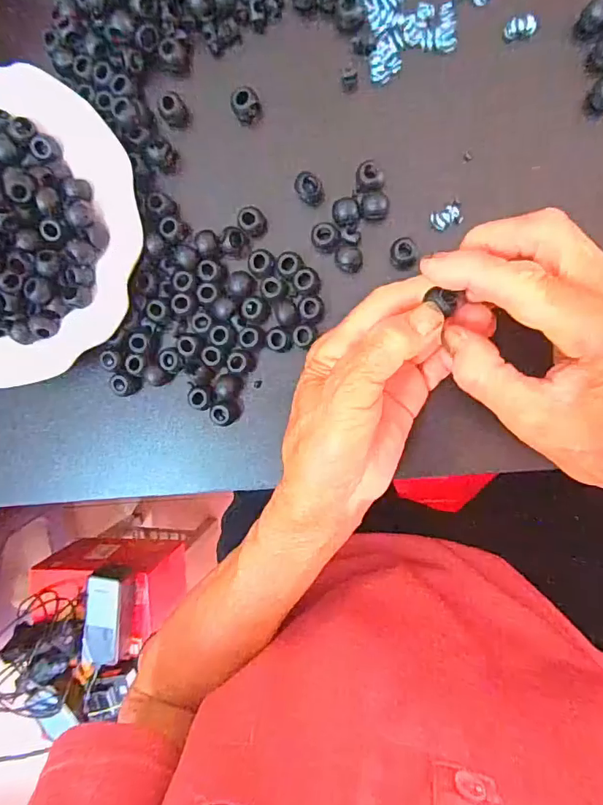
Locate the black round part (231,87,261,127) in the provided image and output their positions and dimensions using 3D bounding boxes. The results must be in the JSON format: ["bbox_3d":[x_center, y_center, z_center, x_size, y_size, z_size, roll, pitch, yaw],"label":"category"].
[{"bbox_3d":[-0.032,-0.171,0.285,0.016,0.017,0.013,-30,90,10],"label":"black round part"}]

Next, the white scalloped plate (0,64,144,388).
[{"bbox_3d":[-0.184,-0.105,0.295,0.176,0.032,0.179,1,95,8],"label":"white scalloped plate"}]

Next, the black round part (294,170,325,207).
[{"bbox_3d":[0.005,-0.124,0.287,0.014,0.014,0.016,-25,91,10],"label":"black round part"}]

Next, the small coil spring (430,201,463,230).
[{"bbox_3d":[0.080,-0.103,0.273,0.017,0.004,0.011,-20,92,9],"label":"small coil spring"}]

